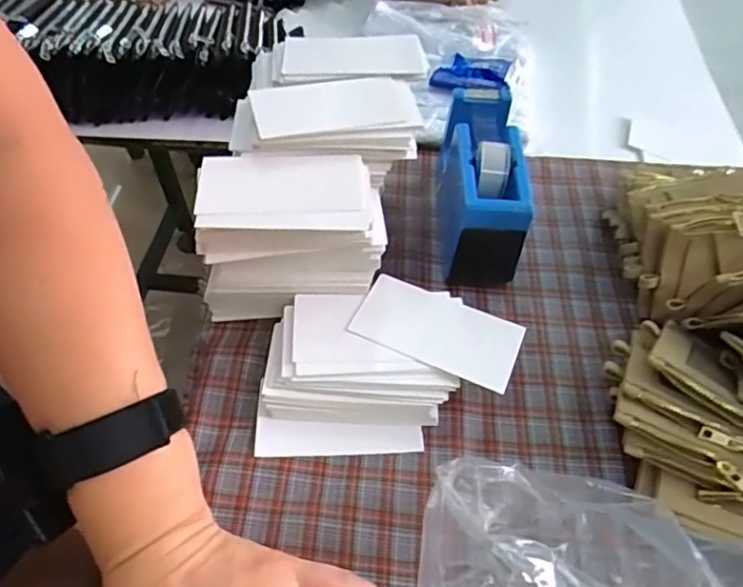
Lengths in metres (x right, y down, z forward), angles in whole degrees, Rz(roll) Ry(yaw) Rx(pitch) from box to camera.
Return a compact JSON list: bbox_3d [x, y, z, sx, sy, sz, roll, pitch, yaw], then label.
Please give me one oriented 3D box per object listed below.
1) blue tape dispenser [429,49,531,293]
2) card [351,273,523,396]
[{"bbox_3d":[0.077,-0.078,0.422,0.050,0.081,0.131,1,52,-1],"label":"blue tape dispenser"},{"bbox_3d":[0.041,0.022,0.356,0.099,0.005,0.052,21,51,15],"label":"card"}]

